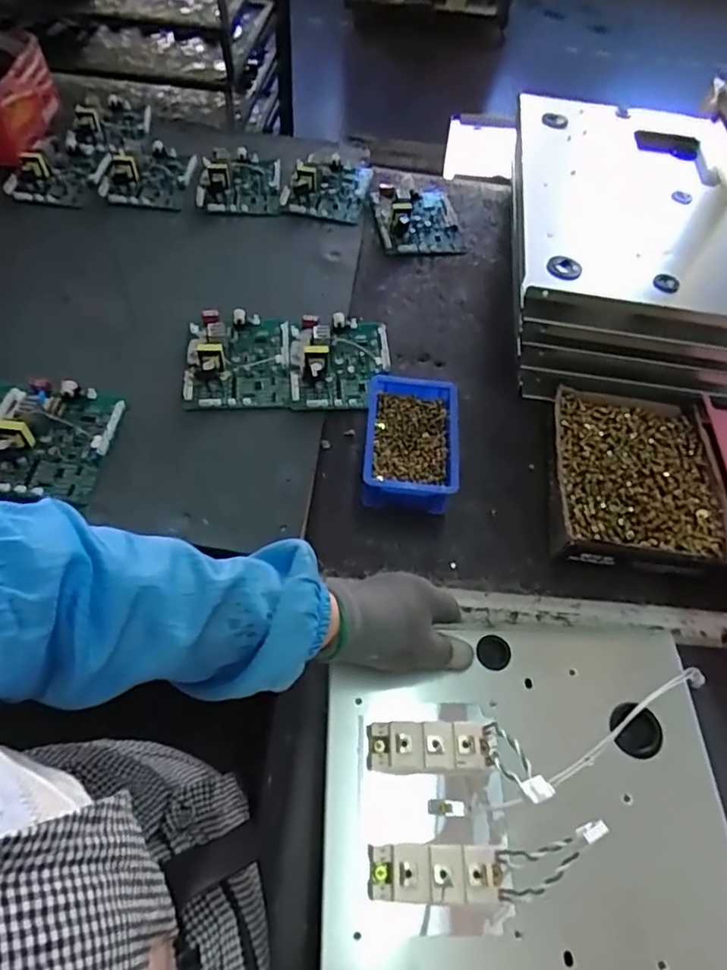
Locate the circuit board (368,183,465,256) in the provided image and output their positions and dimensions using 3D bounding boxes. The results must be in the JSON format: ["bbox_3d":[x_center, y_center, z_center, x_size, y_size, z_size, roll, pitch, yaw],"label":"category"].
[{"bbox_3d":[0.083,-0.418,0.896,0.131,0.030,0.150,-4,57,-6],"label":"circuit board"}]

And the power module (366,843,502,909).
[{"bbox_3d":[0.048,0.268,0.399,0.087,0.032,0.032,3,57,-2],"label":"power module"}]

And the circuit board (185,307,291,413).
[{"bbox_3d":[-0.153,-0.160,0.705,0.123,0.032,0.137,-3,57,-6],"label":"circuit board"}]

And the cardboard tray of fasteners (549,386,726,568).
[{"bbox_3d":[0.292,-0.007,0.633,0.182,0.044,0.207,10,57,3],"label":"cardboard tray of fasteners"}]

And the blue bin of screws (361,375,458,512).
[{"bbox_3d":[0.051,-0.045,0.641,0.099,0.056,0.146,6,57,0],"label":"blue bin of screws"}]

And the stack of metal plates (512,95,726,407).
[{"bbox_3d":[0.365,-0.361,0.795,0.330,0.111,0.522,9,57,2],"label":"stack of metal plates"}]

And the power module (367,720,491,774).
[{"bbox_3d":[0.047,0.200,0.440,0.087,0.035,0.034,1,57,-3],"label":"power module"}]

